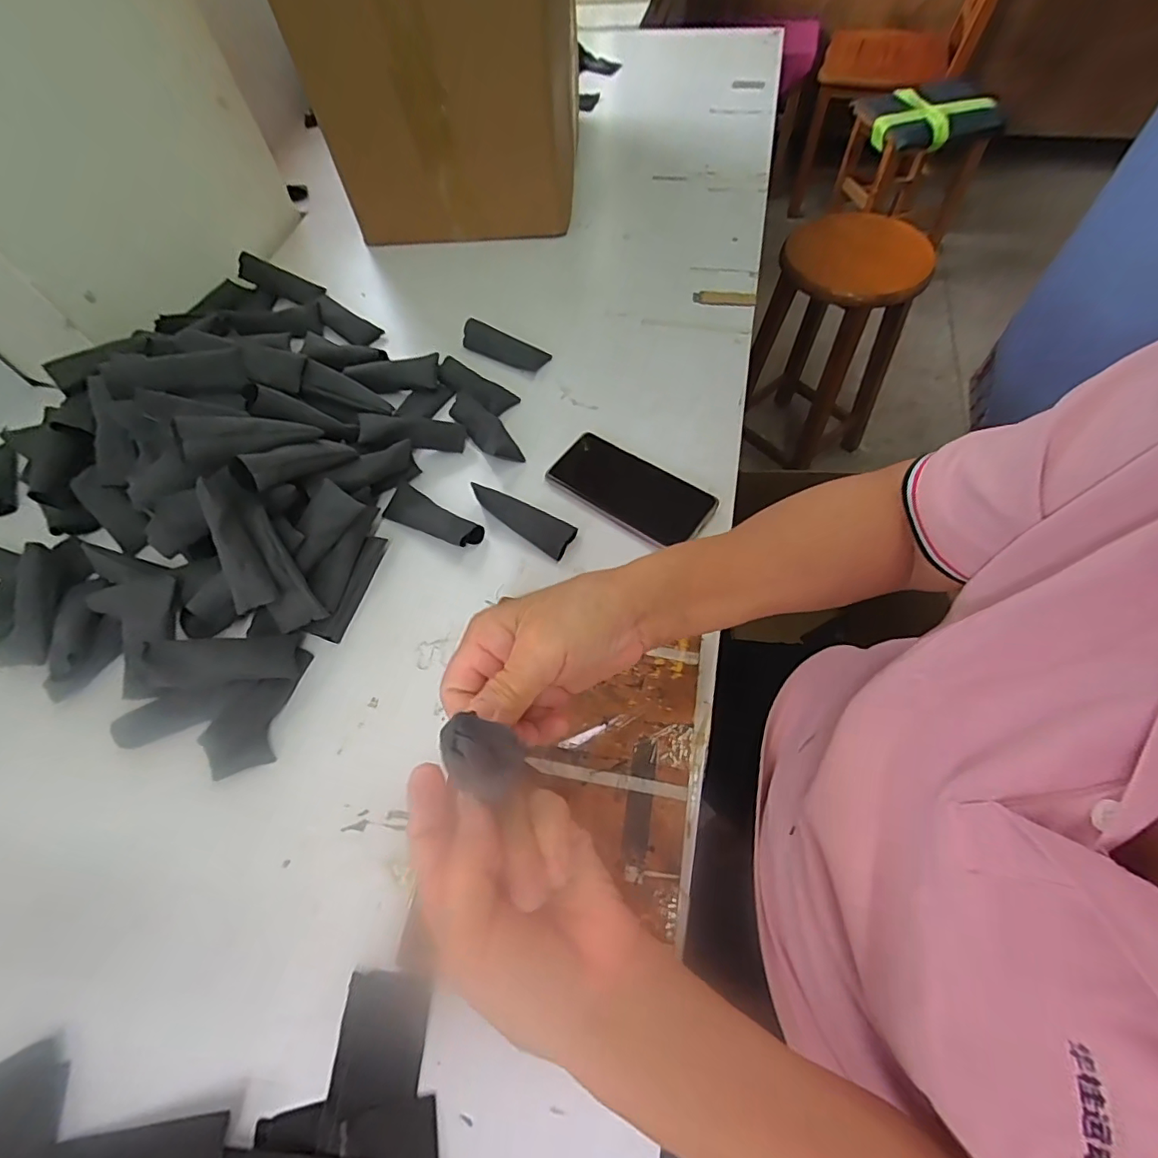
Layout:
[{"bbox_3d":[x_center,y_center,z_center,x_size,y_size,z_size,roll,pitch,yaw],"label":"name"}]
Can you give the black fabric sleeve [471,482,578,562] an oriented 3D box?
[{"bbox_3d":[-0.051,-0.062,0.507,0.099,0.031,0.034,32,69,19],"label":"black fabric sleeve"}]

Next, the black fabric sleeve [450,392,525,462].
[{"bbox_3d":[-0.099,-0.157,0.563,0.032,0.024,0.098,-42,79,-17],"label":"black fabric sleeve"}]

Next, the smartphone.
[{"bbox_3d":[0.050,-0.089,0.526,0.159,0.011,0.077,33,69,19],"label":"smartphone"}]

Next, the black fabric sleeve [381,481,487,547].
[{"bbox_3d":[-0.143,-0.062,0.517,0.110,0.016,0.037,25,66,16],"label":"black fabric sleeve"}]

